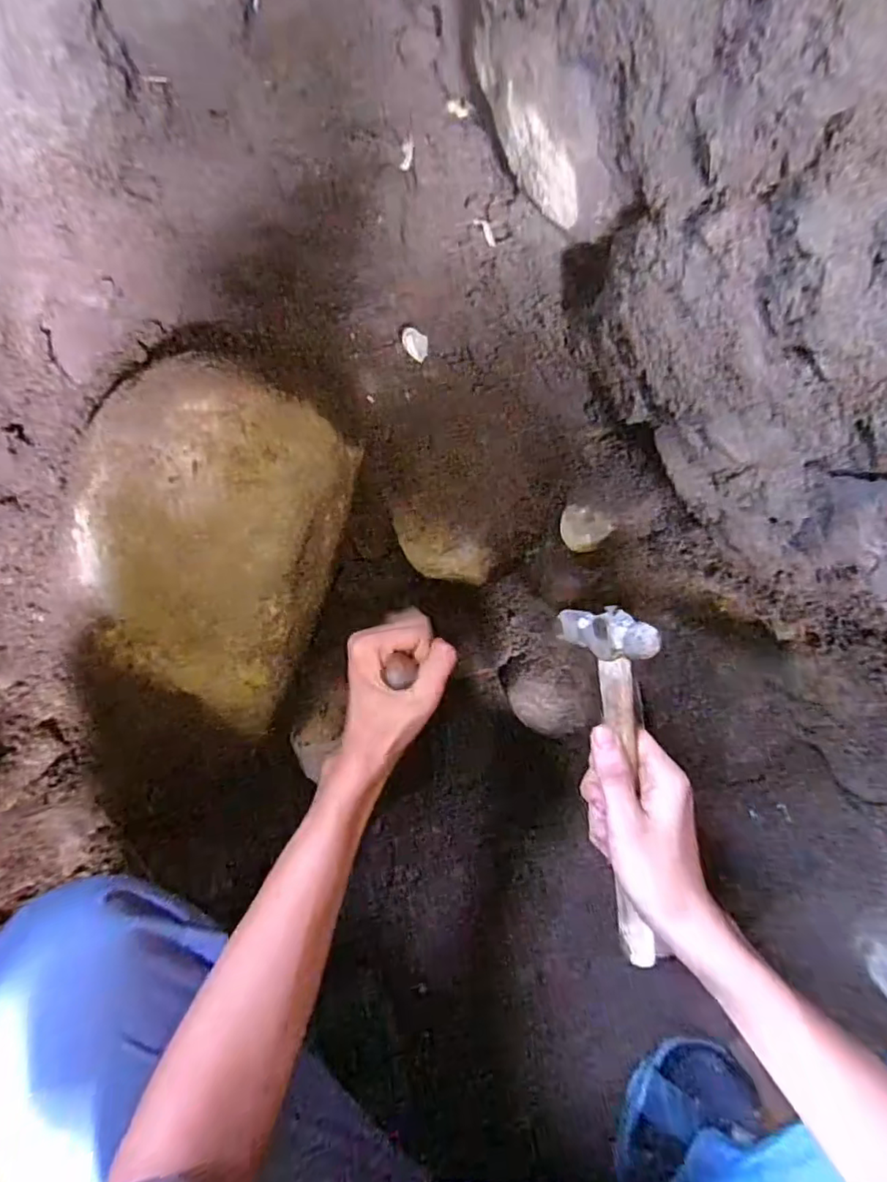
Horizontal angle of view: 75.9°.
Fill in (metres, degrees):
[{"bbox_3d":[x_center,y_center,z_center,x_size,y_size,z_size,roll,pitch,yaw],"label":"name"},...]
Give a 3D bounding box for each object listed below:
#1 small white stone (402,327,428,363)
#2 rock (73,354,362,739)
[{"bbox_3d":[-0.026,-0.232,0.536,0.028,0.011,0.023,23,102,-24],"label":"small white stone"},{"bbox_3d":[-0.206,-0.039,0.497,0.178,0.194,0.251,24,75,8],"label":"rock"}]

